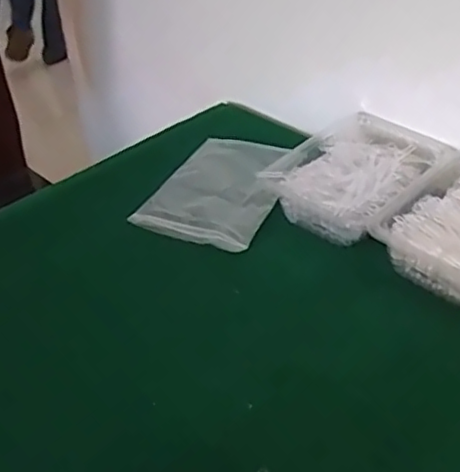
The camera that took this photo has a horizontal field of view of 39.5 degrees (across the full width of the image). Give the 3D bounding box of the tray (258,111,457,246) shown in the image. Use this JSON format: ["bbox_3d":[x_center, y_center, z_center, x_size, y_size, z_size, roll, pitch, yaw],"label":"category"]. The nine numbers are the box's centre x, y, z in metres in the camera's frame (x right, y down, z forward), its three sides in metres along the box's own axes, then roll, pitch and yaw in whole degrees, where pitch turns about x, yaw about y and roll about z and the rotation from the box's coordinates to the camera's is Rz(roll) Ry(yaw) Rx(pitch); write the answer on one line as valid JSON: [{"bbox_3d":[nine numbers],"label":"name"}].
[{"bbox_3d":[0.135,-0.060,0.677,0.134,0.057,0.185,28,47,32],"label":"tray"}]

